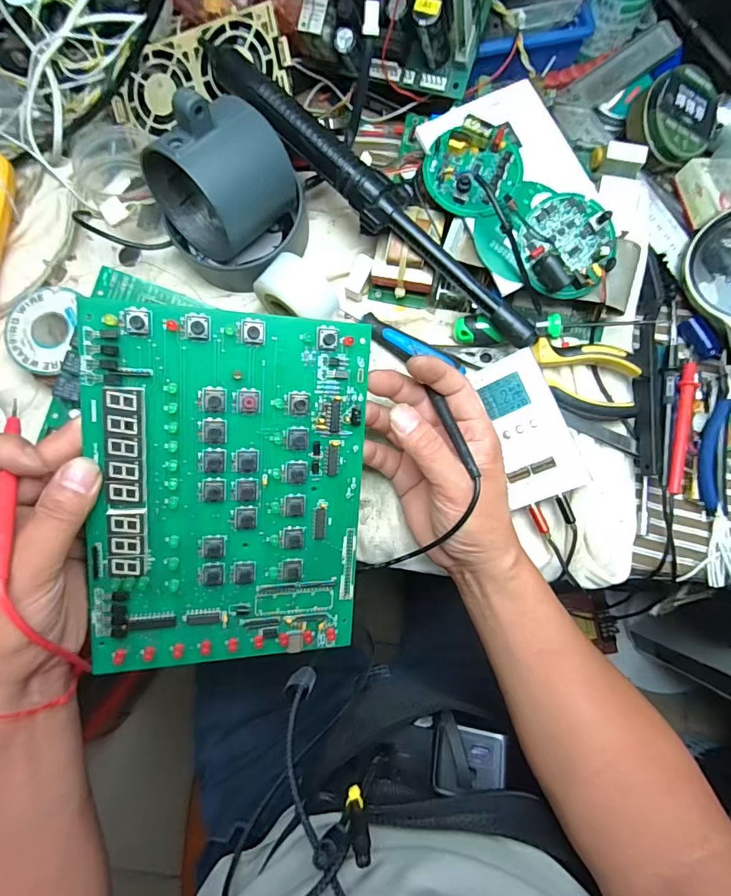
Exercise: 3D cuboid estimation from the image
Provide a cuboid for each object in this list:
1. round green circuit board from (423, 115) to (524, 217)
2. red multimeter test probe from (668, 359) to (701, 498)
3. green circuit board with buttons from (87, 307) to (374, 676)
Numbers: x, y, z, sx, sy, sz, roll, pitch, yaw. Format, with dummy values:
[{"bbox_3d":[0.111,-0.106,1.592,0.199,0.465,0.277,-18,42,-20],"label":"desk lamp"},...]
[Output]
[{"bbox_3d":[0.080,-0.203,0.330,0.071,0.022,0.064,-7,83,-1],"label":"round green circuit board"},{"bbox_3d":[0.240,-0.016,0.346,0.011,0.013,0.103,17,83,2],"label":"red multimeter test probe"},{"bbox_3d":[-0.078,0.029,0.276,0.156,0.010,0.213,1,100,-18],"label":"green circuit board with buttons"}]

